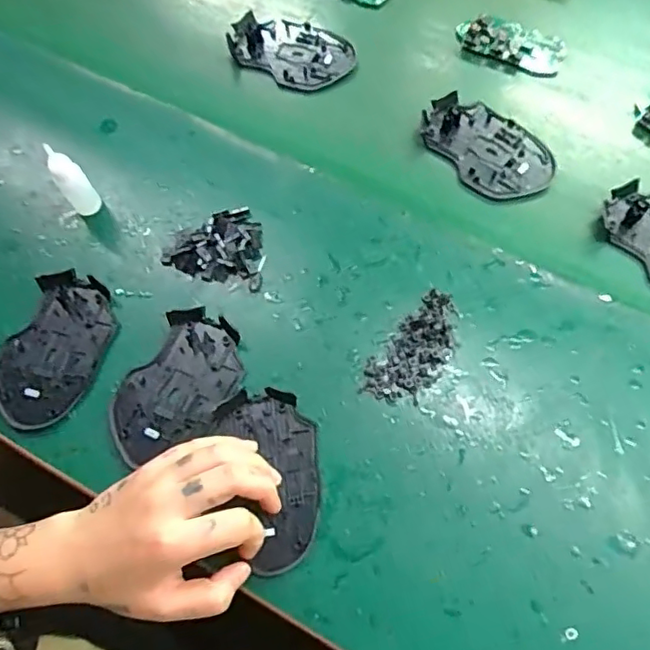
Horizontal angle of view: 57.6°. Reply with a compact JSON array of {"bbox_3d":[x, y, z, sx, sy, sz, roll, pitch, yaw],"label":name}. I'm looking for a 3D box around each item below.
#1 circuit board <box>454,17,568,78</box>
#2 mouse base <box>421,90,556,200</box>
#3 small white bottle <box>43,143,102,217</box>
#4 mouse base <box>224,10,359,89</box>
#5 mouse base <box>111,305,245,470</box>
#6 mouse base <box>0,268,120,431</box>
[{"bbox_3d":[0.168,-0.254,0.537,0.096,0.015,0.048,19,69,9],"label":"circuit board"},{"bbox_3d":[0.134,-0.150,0.496,0.116,0.010,0.073,39,73,16],"label":"mouse base"},{"bbox_3d":[-0.194,-0.109,0.455,0.020,0.065,0.021,-10,67,-3],"label":"small white bottle"},{"bbox_3d":[-0.032,-0.255,0.549,0.115,0.014,0.066,24,69,11],"label":"mouse base"},{"bbox_3d":[-0.105,0.045,0.422,0.071,0.017,0.113,30,71,13],"label":"mouse base"},{"bbox_3d":[-0.201,0.018,0.437,0.069,0.015,0.115,17,68,8],"label":"mouse base"}]

